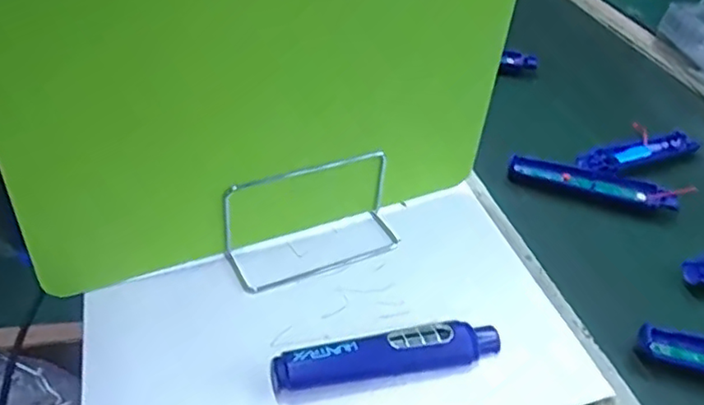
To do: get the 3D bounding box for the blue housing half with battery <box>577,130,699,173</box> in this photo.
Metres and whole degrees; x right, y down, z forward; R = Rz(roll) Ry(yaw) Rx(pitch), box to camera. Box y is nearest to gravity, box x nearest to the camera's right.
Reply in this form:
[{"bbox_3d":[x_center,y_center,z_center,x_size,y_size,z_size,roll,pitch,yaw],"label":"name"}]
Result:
[{"bbox_3d":[0.331,-0.058,0.717,0.175,0.017,0.031,-14,46,-21],"label":"blue housing half with battery"}]

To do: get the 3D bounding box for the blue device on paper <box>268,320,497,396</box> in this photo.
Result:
[{"bbox_3d":[0.028,0.112,0.459,0.173,0.028,0.034,-7,44,-14],"label":"blue device on paper"}]

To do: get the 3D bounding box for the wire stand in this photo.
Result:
[{"bbox_3d":[-0.028,0.012,0.532,0.154,0.079,0.053,-15,46,-23],"label":"wire stand"}]

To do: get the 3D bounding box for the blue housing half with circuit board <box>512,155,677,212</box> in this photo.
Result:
[{"bbox_3d":[0.255,-0.018,0.664,0.172,0.028,0.023,17,43,11],"label":"blue housing half with circuit board"}]

